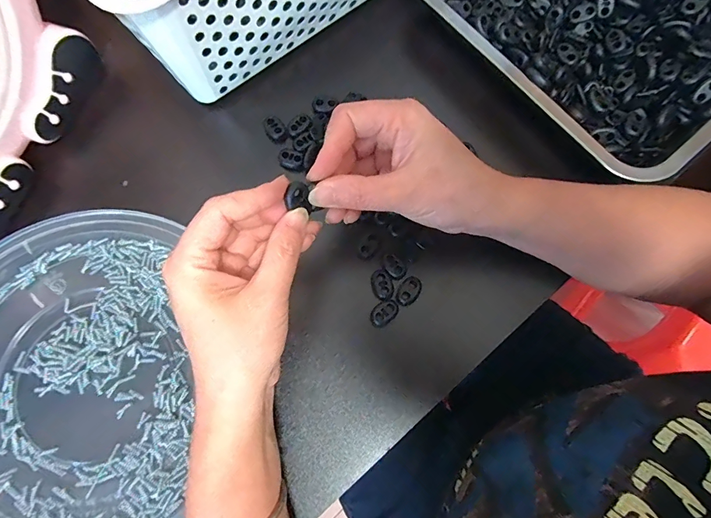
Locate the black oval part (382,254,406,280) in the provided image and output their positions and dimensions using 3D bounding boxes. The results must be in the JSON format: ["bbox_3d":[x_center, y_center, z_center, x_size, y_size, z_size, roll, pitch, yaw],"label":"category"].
[{"bbox_3d":[0.029,0.005,0.298,0.014,0.007,0.020,-35,80,-8],"label":"black oval part"}]

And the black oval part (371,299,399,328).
[{"bbox_3d":[0.021,0.040,0.290,0.023,0.005,0.015,-44,81,-10],"label":"black oval part"}]

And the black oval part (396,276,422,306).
[{"bbox_3d":[0.040,0.025,0.296,0.015,0.005,0.023,34,79,7],"label":"black oval part"}]

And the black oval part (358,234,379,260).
[{"bbox_3d":[0.011,-0.009,0.302,0.013,0.008,0.022,35,79,7],"label":"black oval part"}]

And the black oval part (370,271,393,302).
[{"bbox_3d":[0.020,0.020,0.294,0.015,0.004,0.022,-26,79,-7],"label":"black oval part"}]

